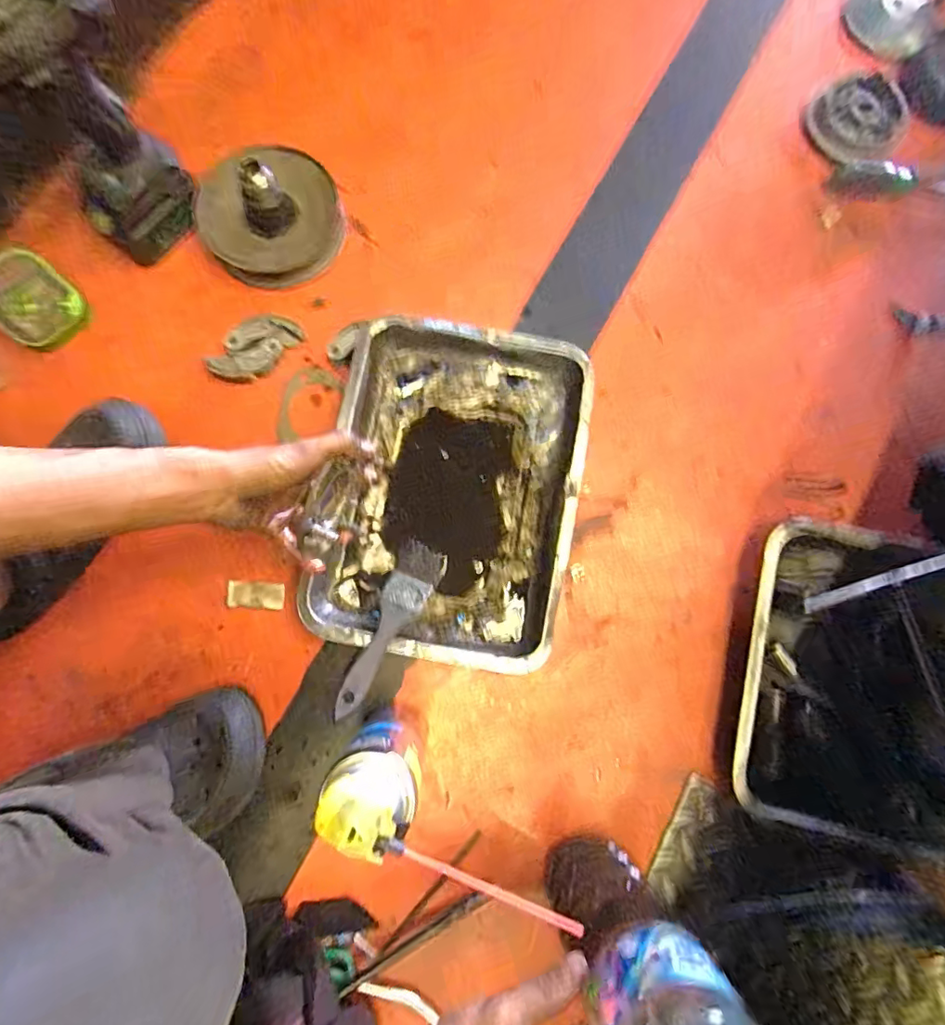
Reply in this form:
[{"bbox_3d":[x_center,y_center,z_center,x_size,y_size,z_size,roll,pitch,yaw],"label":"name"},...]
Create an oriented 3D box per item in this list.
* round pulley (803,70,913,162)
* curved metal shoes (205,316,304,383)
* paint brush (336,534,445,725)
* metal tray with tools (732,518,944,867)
[{"bbox_3d":[0.484,-0.496,0.673,0.112,0.030,0.131,37,81,6],"label":"round pulley"},{"bbox_3d":[-0.246,-0.185,0.600,0.053,0.026,0.098,39,81,6],"label":"curved metal shoes"},{"bbox_3d":[-0.081,0.109,0.515,0.046,0.014,0.182,23,57,3],"label":"paint brush"},{"bbox_3d":[0.421,0.176,0.527,0.298,0.061,0.292,14,79,2],"label":"metal tray with tools"}]

